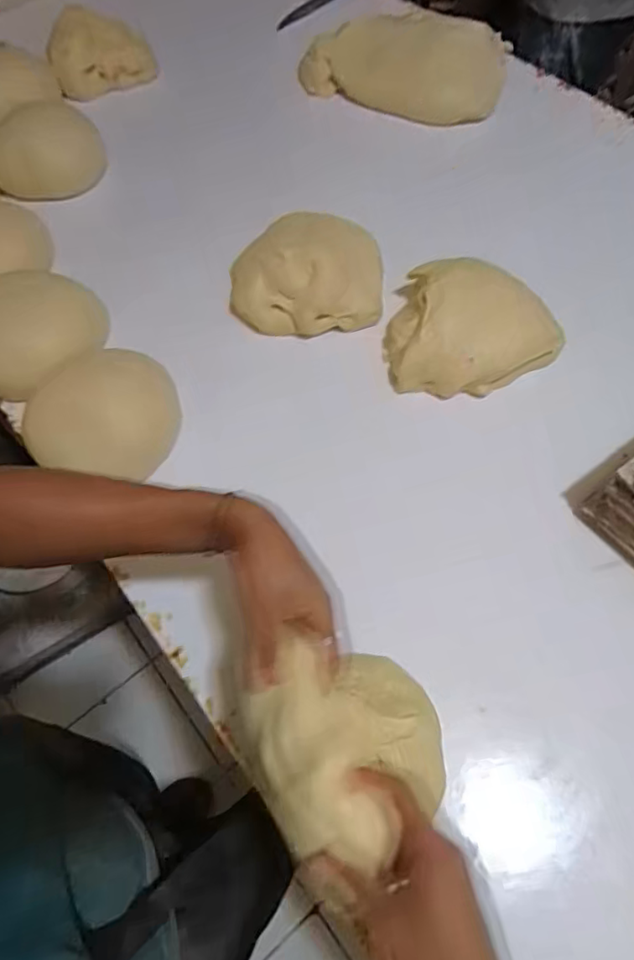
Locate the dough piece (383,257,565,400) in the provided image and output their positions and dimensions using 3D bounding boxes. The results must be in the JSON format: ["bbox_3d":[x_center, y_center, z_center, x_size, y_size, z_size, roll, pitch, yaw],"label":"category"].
[{"bbox_3d":[0.184,-0.179,0.654,0.199,0.067,0.158,9,65,7],"label":"dough piece"}]

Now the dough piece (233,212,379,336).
[{"bbox_3d":[-0.014,-0.269,0.710,0.185,0.068,0.159,0,64,3],"label":"dough piece"}]

